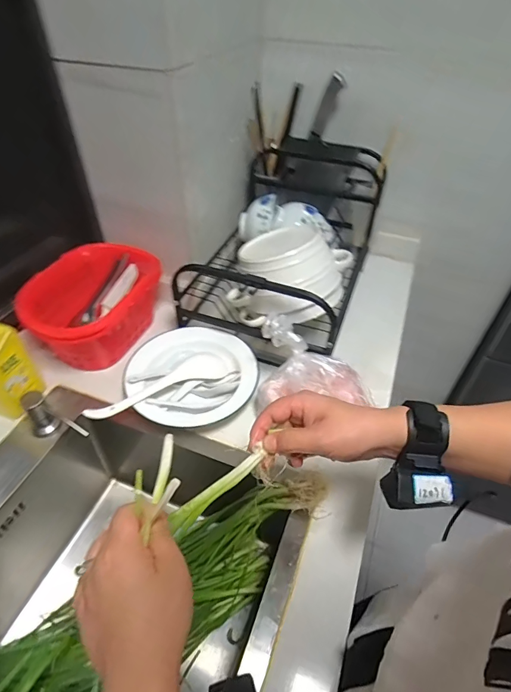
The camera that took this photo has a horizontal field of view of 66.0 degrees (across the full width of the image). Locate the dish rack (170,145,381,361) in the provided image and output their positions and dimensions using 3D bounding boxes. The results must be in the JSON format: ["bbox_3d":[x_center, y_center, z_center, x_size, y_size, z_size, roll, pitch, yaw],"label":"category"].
[{"bbox_3d":[0.064,-0.202,0.721,0.258,0.176,0.445,16,48,13],"label":"dish rack"}]

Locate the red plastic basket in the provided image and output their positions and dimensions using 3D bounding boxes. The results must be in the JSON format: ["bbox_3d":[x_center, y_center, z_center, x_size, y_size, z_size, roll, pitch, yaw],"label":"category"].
[{"bbox_3d":[-0.260,-0.068,0.661,0.147,0.120,0.224,34,54,28],"label":"red plastic basket"}]

